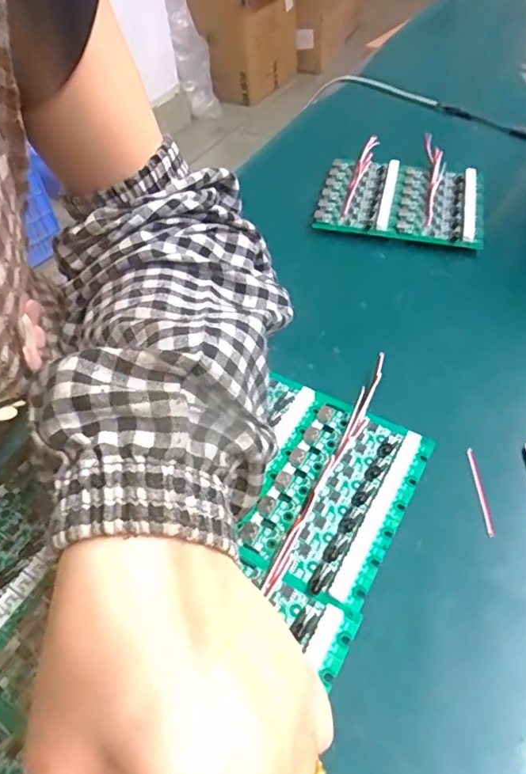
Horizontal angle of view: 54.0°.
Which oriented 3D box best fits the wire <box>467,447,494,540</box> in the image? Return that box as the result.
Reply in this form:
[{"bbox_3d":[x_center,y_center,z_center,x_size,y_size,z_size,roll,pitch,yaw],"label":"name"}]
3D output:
[{"bbox_3d":[0.109,0.051,0.258,0.004,0.004,0.047,-1,50,3],"label":"wire"}]

